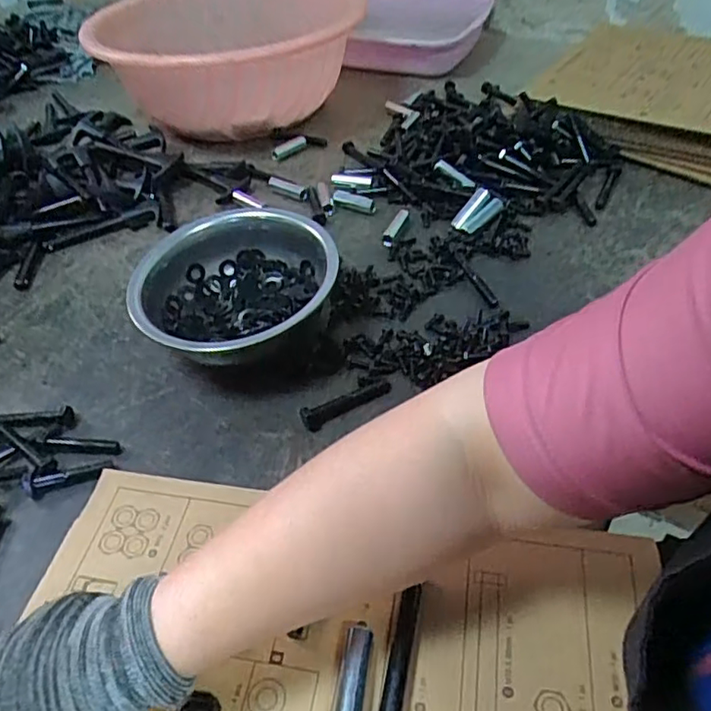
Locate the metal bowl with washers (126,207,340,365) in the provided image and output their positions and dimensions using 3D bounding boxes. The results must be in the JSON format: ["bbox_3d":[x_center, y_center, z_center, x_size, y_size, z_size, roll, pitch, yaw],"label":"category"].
[{"bbox_3d":[-0.097,-0.048,0.517,0.160,0.074,0.166,-3,45,3],"label":"metal bowl with washers"}]

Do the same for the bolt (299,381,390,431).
[{"bbox_3d":[-0.006,0.037,0.470,0.075,0.012,0.015,-24,48,-17],"label":"bolt"}]

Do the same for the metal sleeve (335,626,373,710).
[{"bbox_3d":[-0.001,0.175,0.324,0.015,0.014,0.049,5,46,11],"label":"metal sleeve"}]

